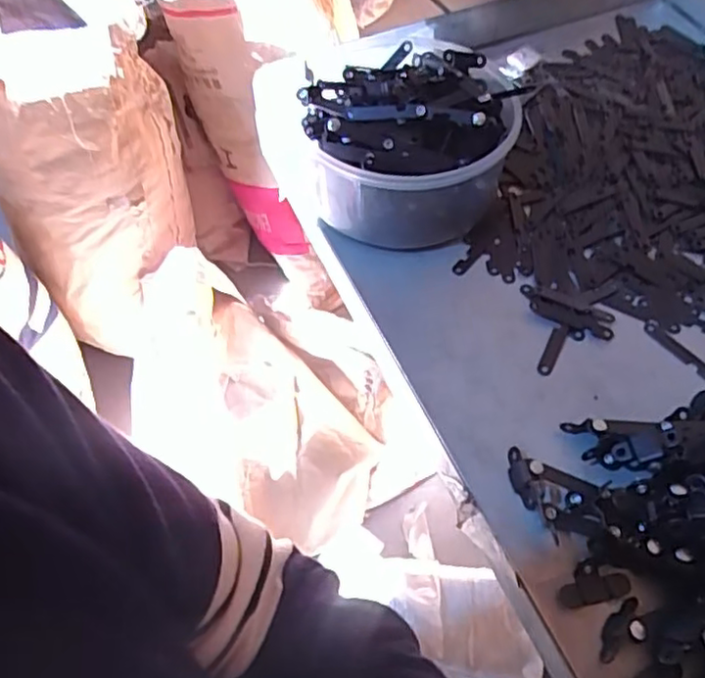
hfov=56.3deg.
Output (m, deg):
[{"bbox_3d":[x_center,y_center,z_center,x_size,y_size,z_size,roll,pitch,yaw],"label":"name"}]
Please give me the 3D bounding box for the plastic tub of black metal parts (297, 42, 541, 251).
[{"bbox_3d":[0.039,-0.137,0.454,0.139,0.074,0.156,21,59,15],"label":"plastic tub of black metal parts"}]

